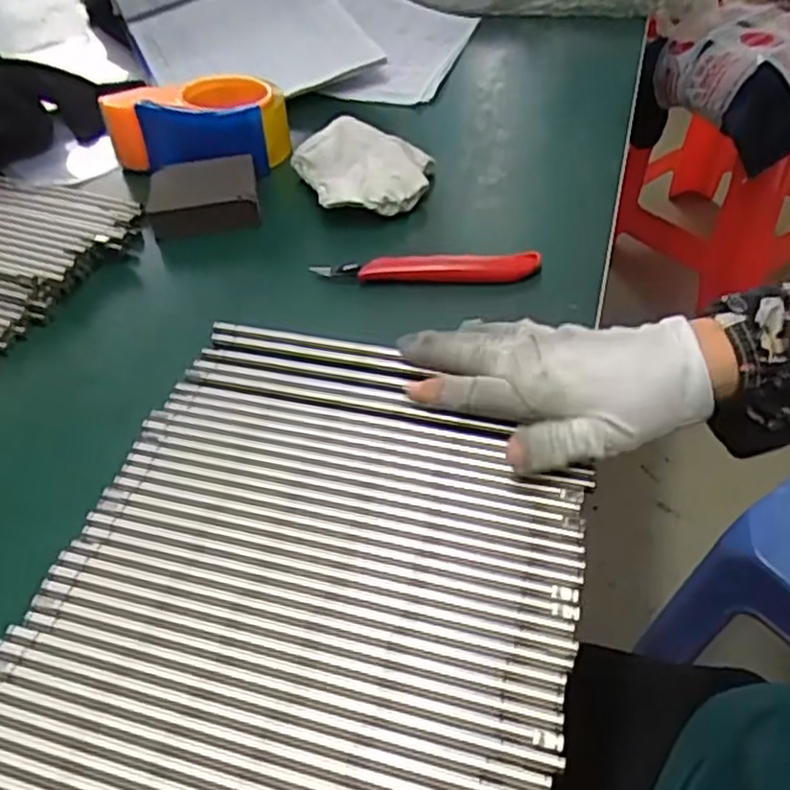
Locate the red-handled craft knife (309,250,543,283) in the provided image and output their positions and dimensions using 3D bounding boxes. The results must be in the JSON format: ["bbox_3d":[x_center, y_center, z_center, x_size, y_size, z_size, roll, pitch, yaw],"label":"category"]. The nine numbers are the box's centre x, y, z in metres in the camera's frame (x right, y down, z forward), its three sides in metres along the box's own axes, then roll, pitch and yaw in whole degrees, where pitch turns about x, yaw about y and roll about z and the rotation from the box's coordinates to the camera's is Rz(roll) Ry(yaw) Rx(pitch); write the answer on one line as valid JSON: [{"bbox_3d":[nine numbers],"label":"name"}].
[{"bbox_3d":[0.022,-0.085,0.496,0.152,0.017,0.017,-1,46,3],"label":"red-handled craft knife"}]

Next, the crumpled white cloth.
[{"bbox_3d":[-0.021,-0.181,0.572,0.104,0.035,0.108,-16,47,-11],"label":"crumpled white cloth"}]

